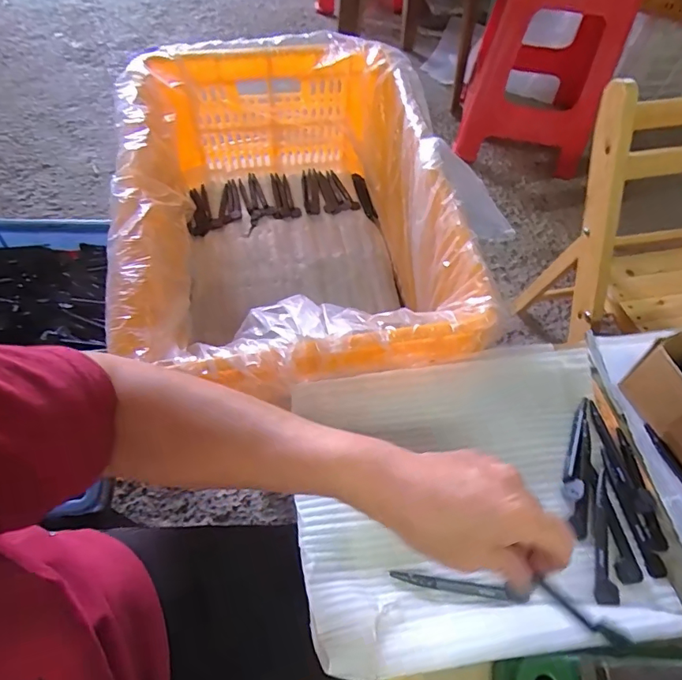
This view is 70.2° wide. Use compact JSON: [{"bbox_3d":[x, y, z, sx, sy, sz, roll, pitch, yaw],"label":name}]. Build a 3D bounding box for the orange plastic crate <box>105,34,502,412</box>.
[{"bbox_3d":[-0.064,-0.137,0.615,0.352,0.232,0.498,-6,58,-6],"label":"orange plastic crate"}]

